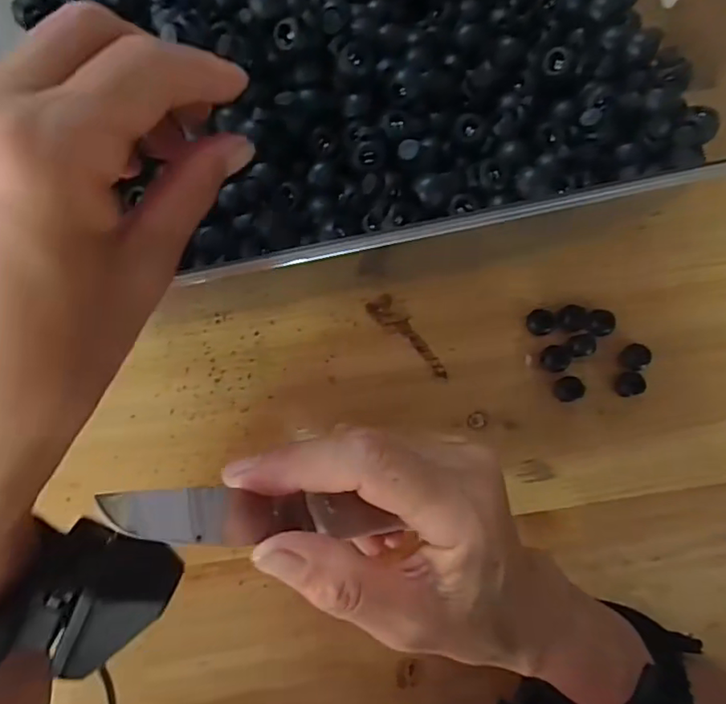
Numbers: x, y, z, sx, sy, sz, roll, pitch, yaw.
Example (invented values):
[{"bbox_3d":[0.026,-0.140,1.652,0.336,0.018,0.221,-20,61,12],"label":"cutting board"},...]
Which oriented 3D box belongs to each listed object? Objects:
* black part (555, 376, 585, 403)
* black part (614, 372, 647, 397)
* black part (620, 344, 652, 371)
[{"bbox_3d":[0.121,0.022,0.334,0.016,0.006,0.015,0,86,0],"label":"black part"},{"bbox_3d":[0.156,0.019,0.334,0.017,0.006,0.014,-7,84,0],"label":"black part"},{"bbox_3d":[0.159,0.003,0.333,0.016,0.007,0.015,0,84,0],"label":"black part"}]

